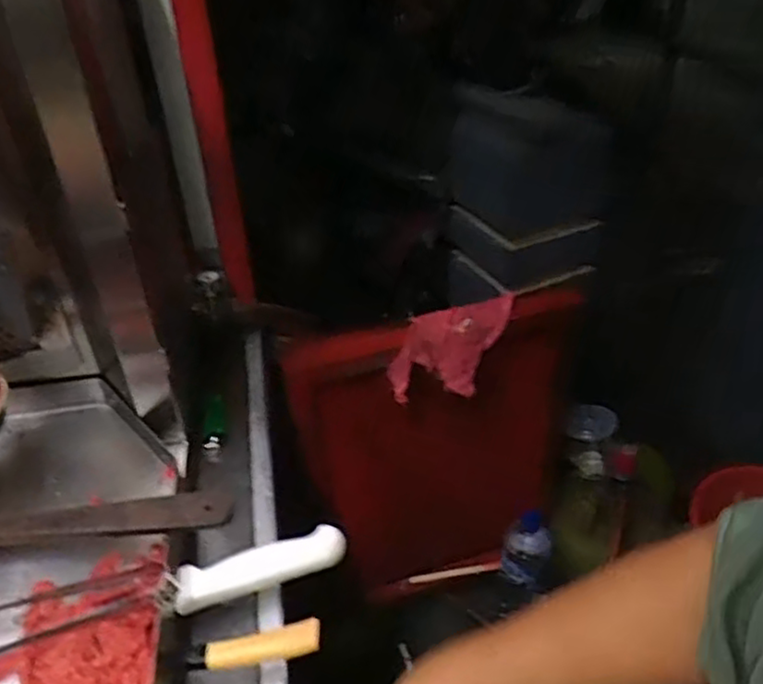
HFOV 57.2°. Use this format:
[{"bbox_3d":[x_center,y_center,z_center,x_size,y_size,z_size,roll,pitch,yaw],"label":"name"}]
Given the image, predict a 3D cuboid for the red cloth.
[{"bbox_3d":[0.101,0.011,0.969,0.181,0.130,0.034,-6,16,-20],"label":"red cloth"}]

